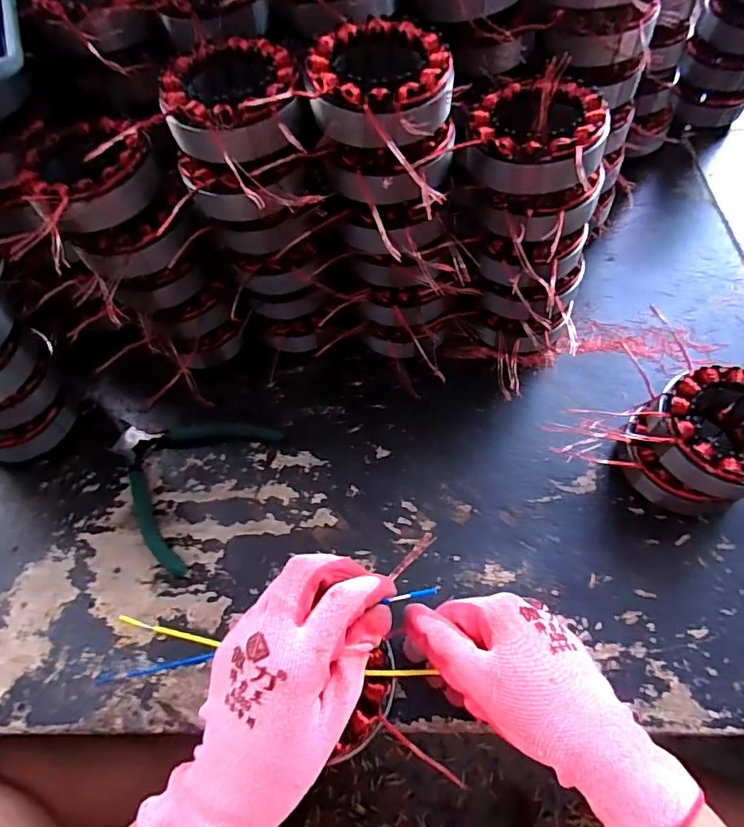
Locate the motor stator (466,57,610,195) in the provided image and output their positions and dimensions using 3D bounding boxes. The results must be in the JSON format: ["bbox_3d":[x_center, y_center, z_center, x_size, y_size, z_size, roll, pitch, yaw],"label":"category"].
[{"bbox_3d":[0.108,-0.180,0.332,0.086,0.038,0.094,17,63,13],"label":"motor stator"}]

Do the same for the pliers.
[{"bbox_3d":[-0.160,0.043,0.418,0.120,0.010,0.135,26,66,17],"label":"pliers"}]

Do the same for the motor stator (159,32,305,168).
[{"bbox_3d":[-0.085,-0.191,0.307,0.081,0.033,0.094,-24,62,-10],"label":"motor stator"}]

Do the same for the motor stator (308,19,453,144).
[{"bbox_3d":[0.005,-0.194,0.302,0.081,0.029,0.093,7,62,8],"label":"motor stator"}]

